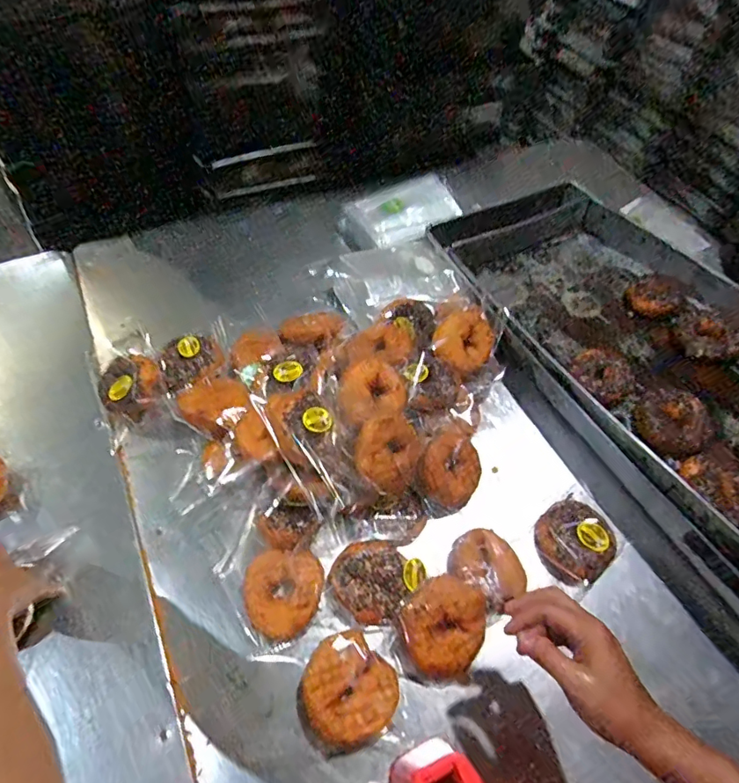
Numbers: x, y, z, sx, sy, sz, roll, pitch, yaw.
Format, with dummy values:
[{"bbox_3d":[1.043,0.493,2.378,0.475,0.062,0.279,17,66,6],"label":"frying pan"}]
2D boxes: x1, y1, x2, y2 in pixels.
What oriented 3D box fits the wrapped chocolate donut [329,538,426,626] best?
[{"bbox_3d":[0.007,0.222,0.588,0.087,0.034,0.092,39,61,21],"label":"wrapped chocolate donut"}]

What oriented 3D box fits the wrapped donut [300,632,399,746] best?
[{"bbox_3d":[-0.023,0.322,0.533,0.098,0.040,0.092,2,55,-3],"label":"wrapped donut"}]

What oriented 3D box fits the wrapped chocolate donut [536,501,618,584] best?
[{"bbox_3d":[0.269,0.191,0.642,0.092,0.035,0.103,39,61,21],"label":"wrapped chocolate donut"}]

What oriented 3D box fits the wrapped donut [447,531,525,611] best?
[{"bbox_3d":[0.147,0.218,0.613,0.090,0.039,0.082,2,55,-3],"label":"wrapped donut"}]

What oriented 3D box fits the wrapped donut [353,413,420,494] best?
[{"bbox_3d":[0.023,0.078,0.606,0.094,0.029,0.091,-3,94,-39],"label":"wrapped donut"}]

